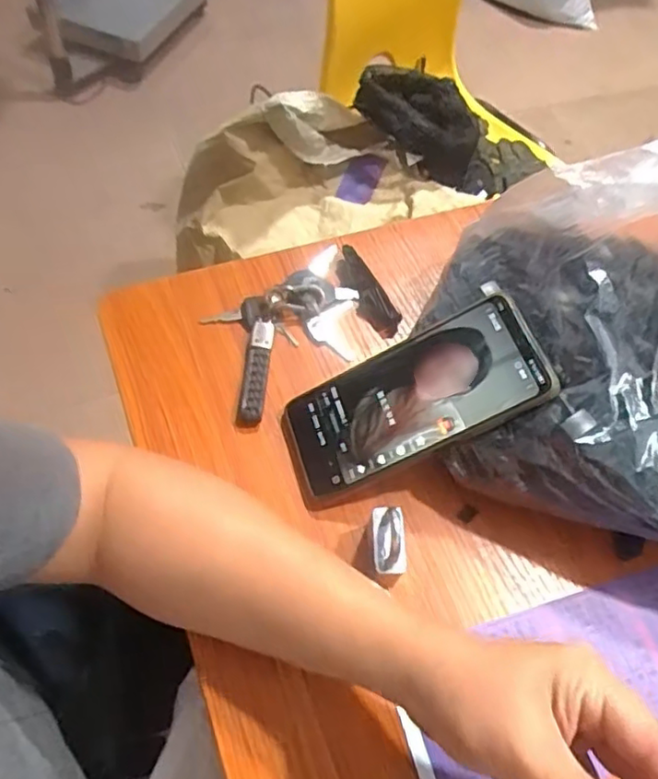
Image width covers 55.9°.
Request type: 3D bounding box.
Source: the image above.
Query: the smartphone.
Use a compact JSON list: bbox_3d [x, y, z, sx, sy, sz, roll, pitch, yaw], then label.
[{"bbox_3d":[0.049,0.006,0.397,0.172,0.013,0.078,-27,59,15],"label":"smartphone"}]

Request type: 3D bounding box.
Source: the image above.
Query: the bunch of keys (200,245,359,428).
[{"bbox_3d":[-0.030,-0.049,0.462,0.146,0.018,0.093,-34,67,-22],"label":"bunch of keys"}]

